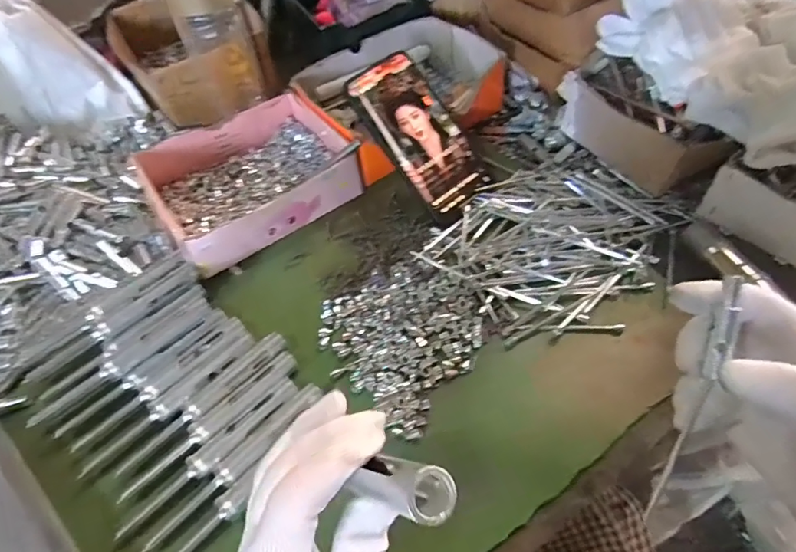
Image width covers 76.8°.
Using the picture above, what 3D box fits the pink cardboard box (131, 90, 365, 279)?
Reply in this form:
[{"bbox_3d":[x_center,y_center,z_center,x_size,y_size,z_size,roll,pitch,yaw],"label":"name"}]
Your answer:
[{"bbox_3d":[-0.146,-0.101,0.496,0.180,0.057,0.145,-31,58,-16],"label":"pink cardboard box"}]

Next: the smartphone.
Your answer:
[{"bbox_3d":[0.024,-0.132,0.475,0.077,0.013,0.160,-35,94,-20],"label":"smartphone"}]

